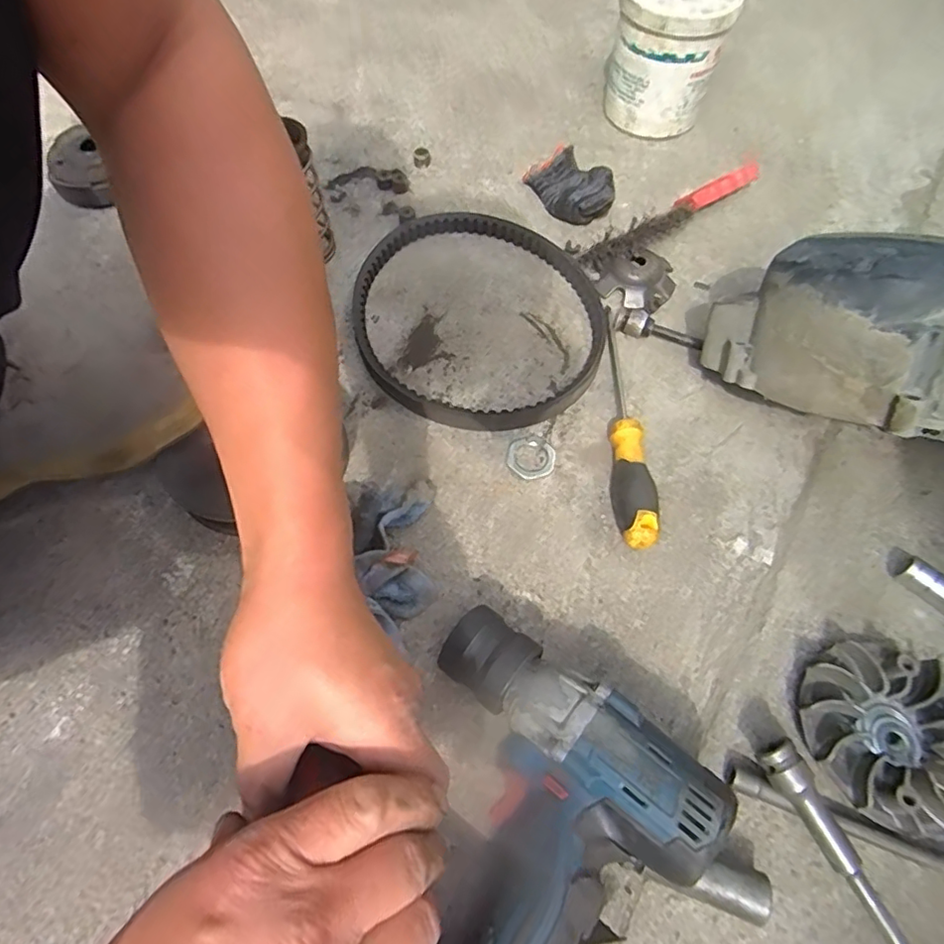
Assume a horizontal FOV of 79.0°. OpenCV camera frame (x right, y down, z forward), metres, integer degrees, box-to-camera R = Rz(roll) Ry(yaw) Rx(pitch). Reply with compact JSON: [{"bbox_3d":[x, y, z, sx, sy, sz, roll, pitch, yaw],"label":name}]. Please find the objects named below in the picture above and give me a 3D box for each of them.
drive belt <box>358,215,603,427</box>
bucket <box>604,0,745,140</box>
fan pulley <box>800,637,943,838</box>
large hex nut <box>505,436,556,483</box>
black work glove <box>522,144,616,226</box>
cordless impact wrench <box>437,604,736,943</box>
[{"bbox_3d":[0.005,-0.149,0.543,0.242,0.019,0.247,1,62,0],"label":"drive belt"},{"bbox_3d":[0.217,-0.470,0.644,0.115,0.134,0.105,16,63,8],"label":"bucket"},{"bbox_3d":[0.266,0.163,0.364,0.104,0.032,0.105,0,62,0],"label":"fan pulley"},{"bbox_3d":[0.049,-0.012,0.478,0.041,0.004,0.039,-37,68,-18],"label":"large hex nut"},{"bbox_3d":[0.110,-0.308,0.614,0.071,0.037,0.107,-25,65,-13],"label":"black work glove"},{"bbox_3d":[-0.003,0.214,0.298,0.182,0.086,0.253,38,68,18],"label":"cordless impact wrench"}]

